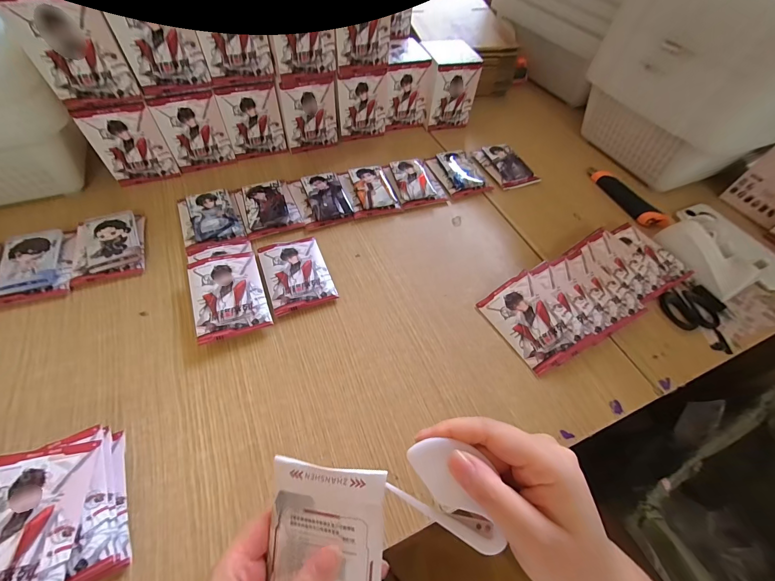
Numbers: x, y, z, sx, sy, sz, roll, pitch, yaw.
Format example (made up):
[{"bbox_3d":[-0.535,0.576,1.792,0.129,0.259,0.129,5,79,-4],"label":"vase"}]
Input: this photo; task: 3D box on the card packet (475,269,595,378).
[{"bbox_3d":[0.161,0.035,0.376,0.070,0.011,0.103,-36,63,0],"label":"card packet"}]

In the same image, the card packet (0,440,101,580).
[{"bbox_3d":[-0.244,0.160,0.223,0.064,0.008,0.100,-6,56,-10],"label":"card packet"}]

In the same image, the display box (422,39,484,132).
[{"bbox_3d":[0.103,-0.371,0.601,0.083,0.108,0.097,-10,57,-12],"label":"display box"}]

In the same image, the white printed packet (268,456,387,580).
[{"bbox_3d":[-0.038,0.157,0.197,0.069,0.005,0.101,1,83,11],"label":"white printed packet"}]

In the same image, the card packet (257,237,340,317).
[{"bbox_3d":[-0.109,-0.020,0.403,0.071,0.011,0.099,-17,59,-16],"label":"card packet"}]

